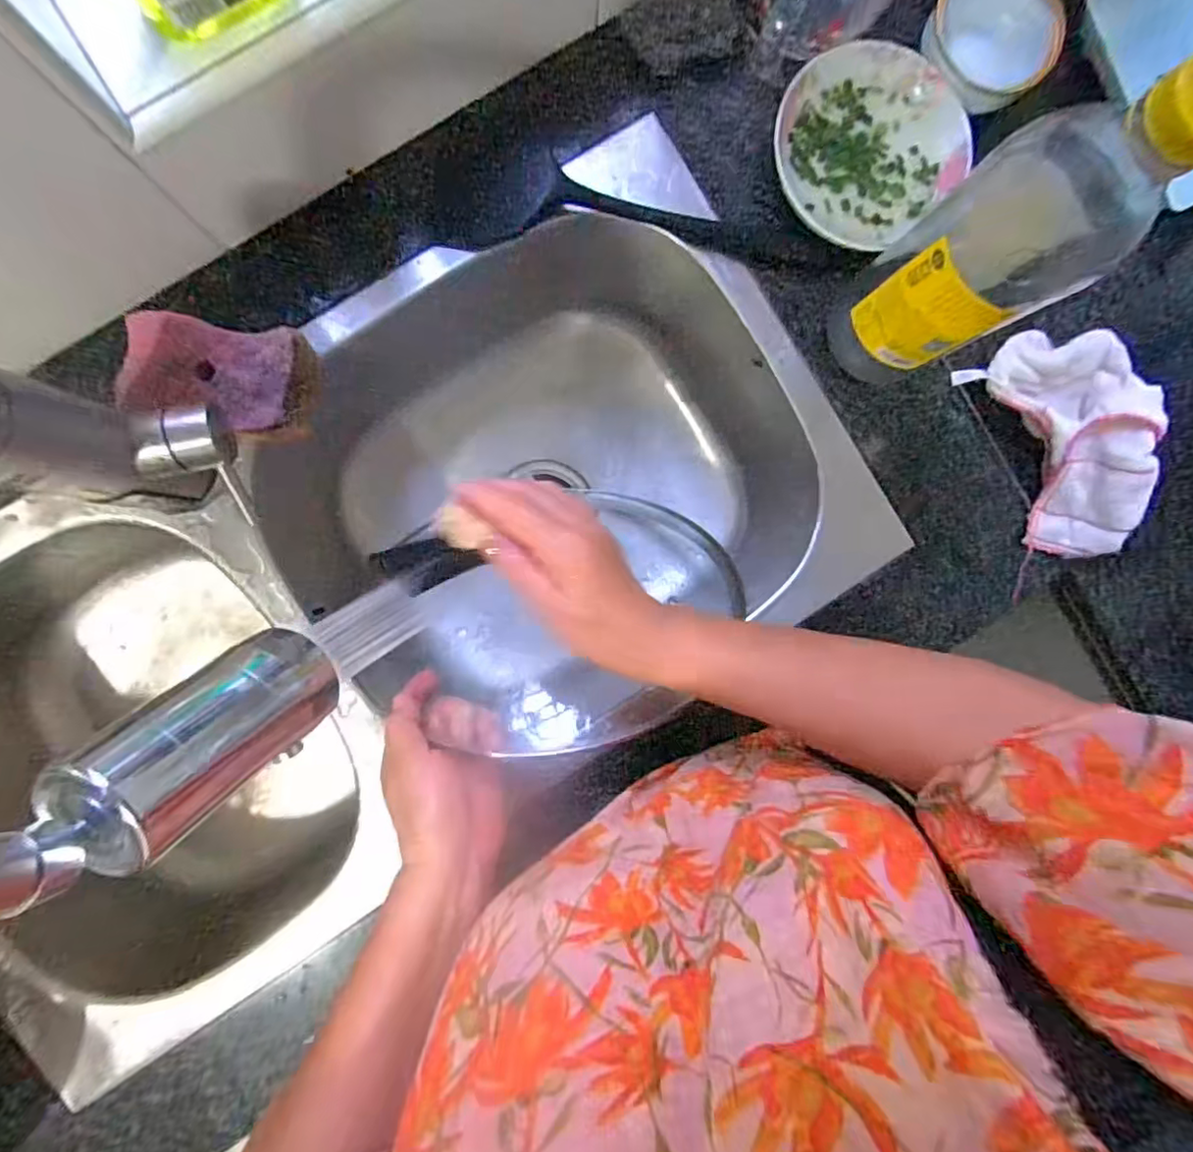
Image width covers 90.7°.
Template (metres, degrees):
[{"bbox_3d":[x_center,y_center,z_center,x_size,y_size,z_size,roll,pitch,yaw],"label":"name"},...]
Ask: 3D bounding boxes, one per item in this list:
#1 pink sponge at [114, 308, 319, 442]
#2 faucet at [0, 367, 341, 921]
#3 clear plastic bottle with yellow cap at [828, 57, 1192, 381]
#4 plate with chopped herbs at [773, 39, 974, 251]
[{"bbox_3d":[-0.261,-0.138,0.413,0.113,0.040,0.073,10,91,-5],"label":"pink sponge"},{"bbox_3d":[-0.208,-0.002,0.226,0.074,0.293,0.216,-41,95,-2],"label":"faucet"},{"bbox_3d":[0.228,-0.190,0.348,0.079,0.247,0.079,-36,95,-3],"label":"clear plastic bottle with yellow cap"},{"bbox_3d":[0.209,-0.335,0.458,0.138,0.019,0.138,0,92,-5],"label":"plate with chopped herbs"}]

